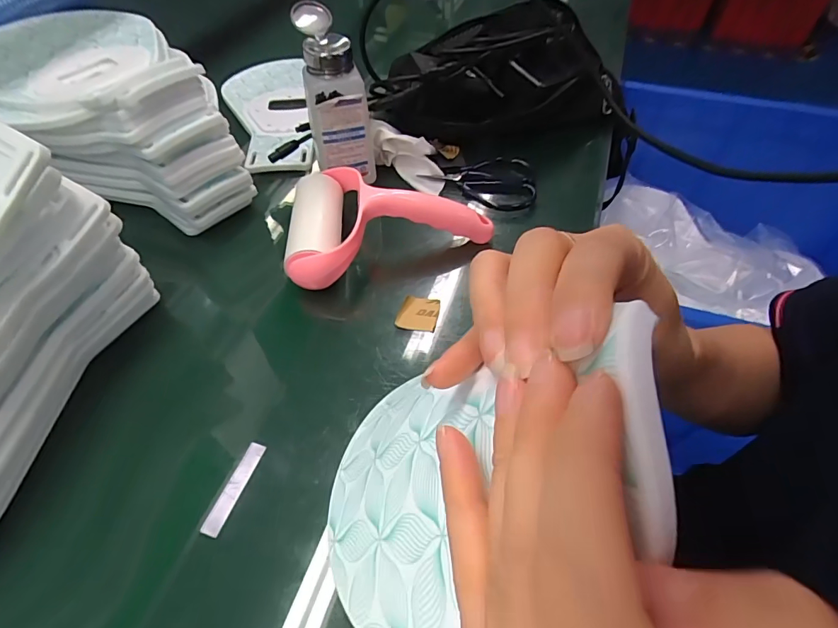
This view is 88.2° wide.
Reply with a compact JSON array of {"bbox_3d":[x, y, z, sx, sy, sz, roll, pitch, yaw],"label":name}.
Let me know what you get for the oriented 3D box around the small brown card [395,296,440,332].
[{"bbox_3d":[0.000,-0.001,0.345,0.029,0.006,0.033,11,53,8],"label":"small brown card"}]

